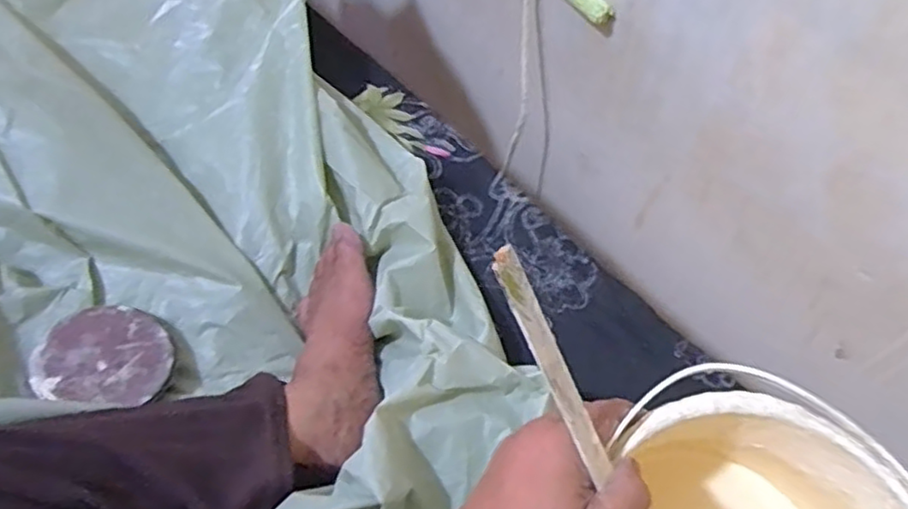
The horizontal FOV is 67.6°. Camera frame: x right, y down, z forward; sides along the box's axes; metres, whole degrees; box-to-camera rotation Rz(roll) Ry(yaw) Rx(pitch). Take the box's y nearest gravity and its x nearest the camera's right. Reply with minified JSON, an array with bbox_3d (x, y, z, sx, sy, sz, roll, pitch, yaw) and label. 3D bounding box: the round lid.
[{"bbox_3d":[-0.266,0.077,0.521,0.093,0.010,0.093,13,52,-17],"label":"round lid"}]

